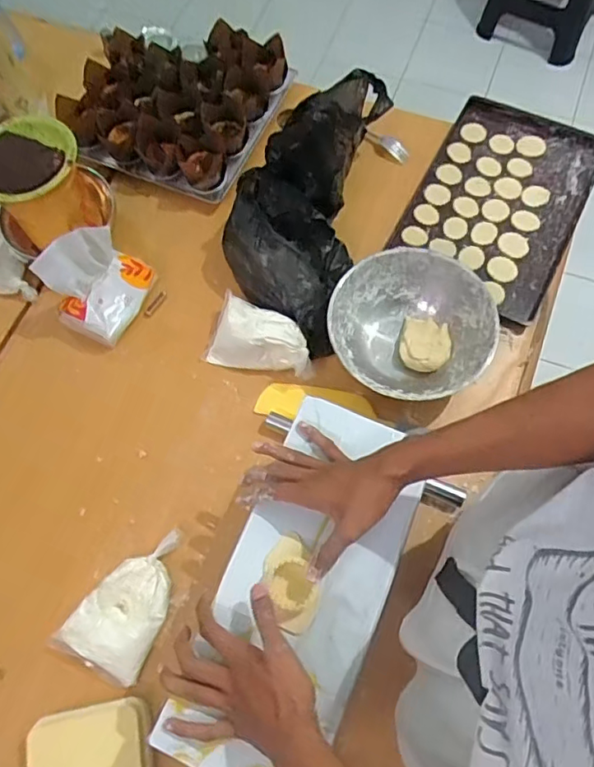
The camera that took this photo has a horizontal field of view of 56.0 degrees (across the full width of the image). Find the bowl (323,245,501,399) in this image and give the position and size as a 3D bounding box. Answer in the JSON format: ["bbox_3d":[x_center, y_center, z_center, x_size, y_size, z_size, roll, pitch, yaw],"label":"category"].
[{"bbox_3d":[0.156,-0.083,0.760,0.213,0.069,0.195,-1,69,2],"label":"bowl"}]

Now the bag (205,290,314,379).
[{"bbox_3d":[-0.045,-0.061,0.785,0.153,0.057,0.091,18,71,9],"label":"bag"}]

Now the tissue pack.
[{"bbox_3d":[-0.275,-0.142,0.781,0.092,0.127,0.137,35,74,14],"label":"tissue pack"}]

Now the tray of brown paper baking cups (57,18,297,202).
[{"bbox_3d":[-0.205,-0.474,0.916,0.303,0.081,0.293,24,72,11],"label":"tray of brown paper baking cups"}]

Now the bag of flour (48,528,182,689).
[{"bbox_3d":[-0.206,0.261,0.690,0.111,0.035,0.177,23,72,11],"label":"bag of flour"}]

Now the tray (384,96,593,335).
[{"bbox_3d":[0.313,-0.281,0.878,0.242,0.032,0.369,27,72,12],"label":"tray"}]

